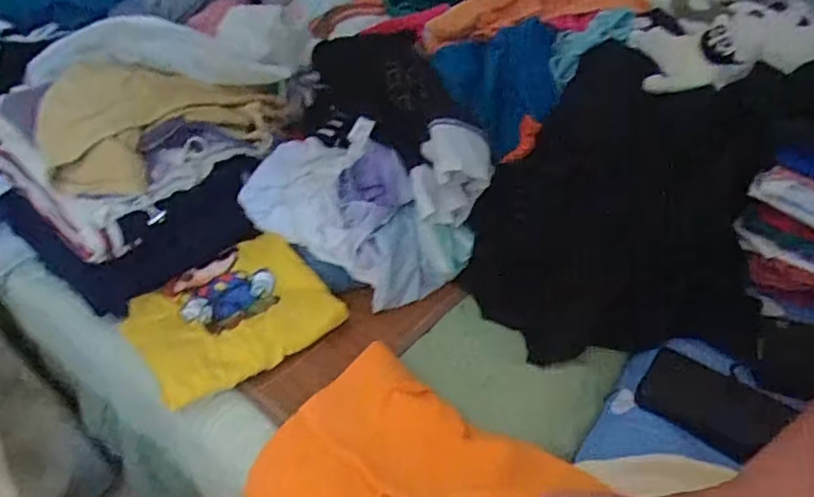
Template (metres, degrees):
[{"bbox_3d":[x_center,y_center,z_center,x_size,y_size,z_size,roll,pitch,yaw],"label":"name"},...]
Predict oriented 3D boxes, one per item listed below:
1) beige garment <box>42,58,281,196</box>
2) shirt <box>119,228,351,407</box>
[{"bbox_3d":[-0.281,-0.163,0.664,0.153,0.097,0.286,26,50,30],"label":"beige garment"},{"bbox_3d":[-0.202,0.075,0.663,0.212,0.035,0.179,-28,46,-24],"label":"shirt"}]

